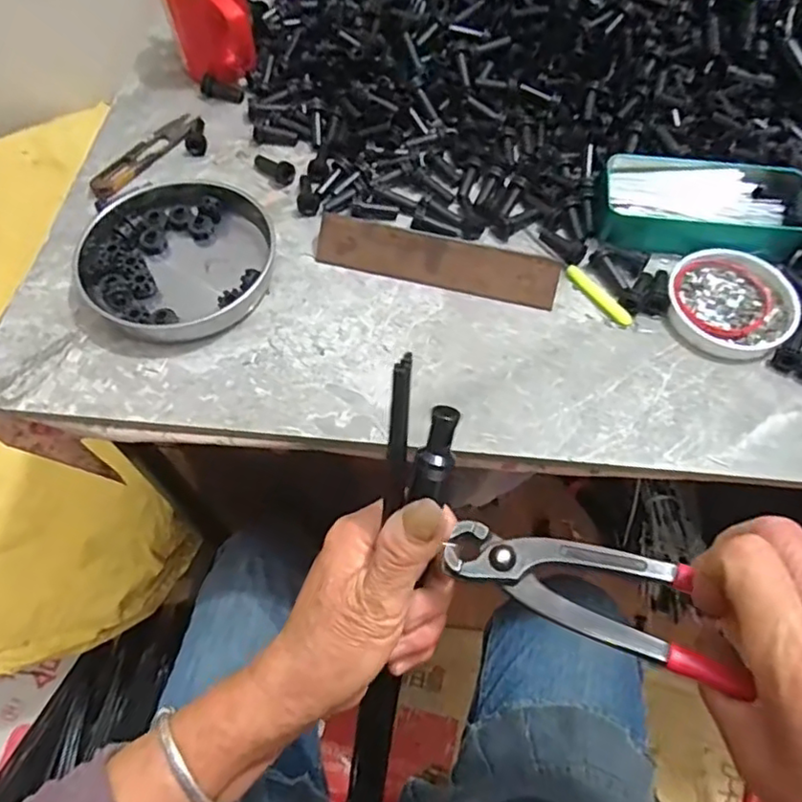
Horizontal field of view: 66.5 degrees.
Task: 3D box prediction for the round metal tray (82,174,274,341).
[{"bbox_3d":[-0.166,-0.118,0.458,0.134,0.020,0.158,-13,66,-6],"label":"round metal tray"}]

